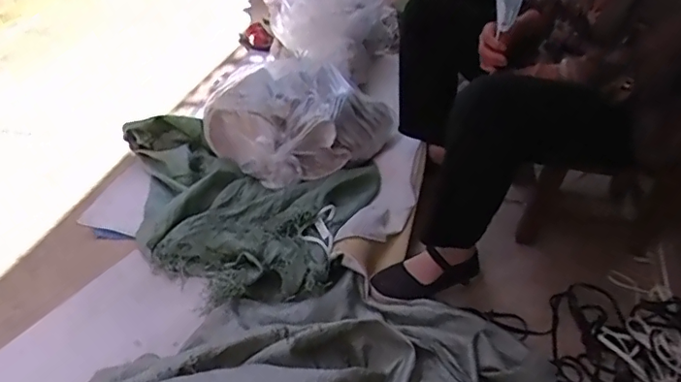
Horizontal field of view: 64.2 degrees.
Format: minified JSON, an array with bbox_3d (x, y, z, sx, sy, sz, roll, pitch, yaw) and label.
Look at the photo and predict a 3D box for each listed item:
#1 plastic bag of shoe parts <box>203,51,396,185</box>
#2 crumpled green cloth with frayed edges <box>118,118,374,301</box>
[{"bbox_3d":[-0.105,-0.188,1.381,0.379,0.158,0.366,26,42,25],"label":"plastic bag of shoe parts"},{"bbox_3d":[-0.274,0.014,1.218,0.632,0.107,0.477,12,37,17],"label":"crumpled green cloth with frayed edges"}]

